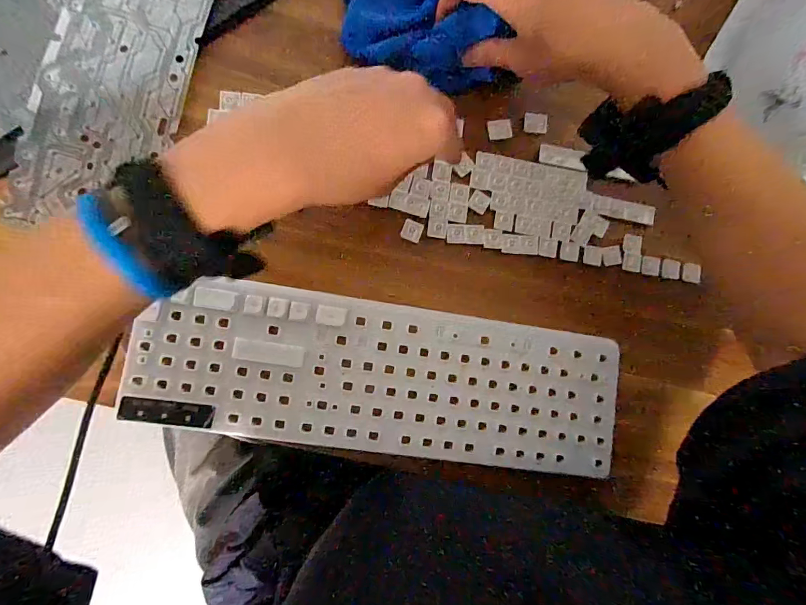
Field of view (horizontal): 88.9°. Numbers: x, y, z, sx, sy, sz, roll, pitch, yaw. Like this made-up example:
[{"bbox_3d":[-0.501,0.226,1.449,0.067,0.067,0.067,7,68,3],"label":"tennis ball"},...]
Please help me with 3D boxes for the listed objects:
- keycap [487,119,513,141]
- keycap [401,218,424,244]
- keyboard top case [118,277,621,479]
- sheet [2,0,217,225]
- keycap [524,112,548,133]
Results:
[{"bbox_3d":[0.093,-0.166,0.395,0.024,0.005,0.017,-7,87,-7],"label":"keycap"},{"bbox_3d":[0.009,-0.066,0.374,0.018,0.004,0.018,22,84,-5],"label":"keycap"},{"bbox_3d":[-0.012,0.065,0.366,0.417,0.020,0.128,10,85,-6],"label":"keyboard top case"},{"bbox_3d":[-0.226,-0.253,0.353,0.113,0.007,0.391,14,85,-6],"label":"sheet"},{"bbox_3d":[0.128,-0.172,0.393,0.022,0.006,0.016,4,86,-7],"label":"keycap"}]

